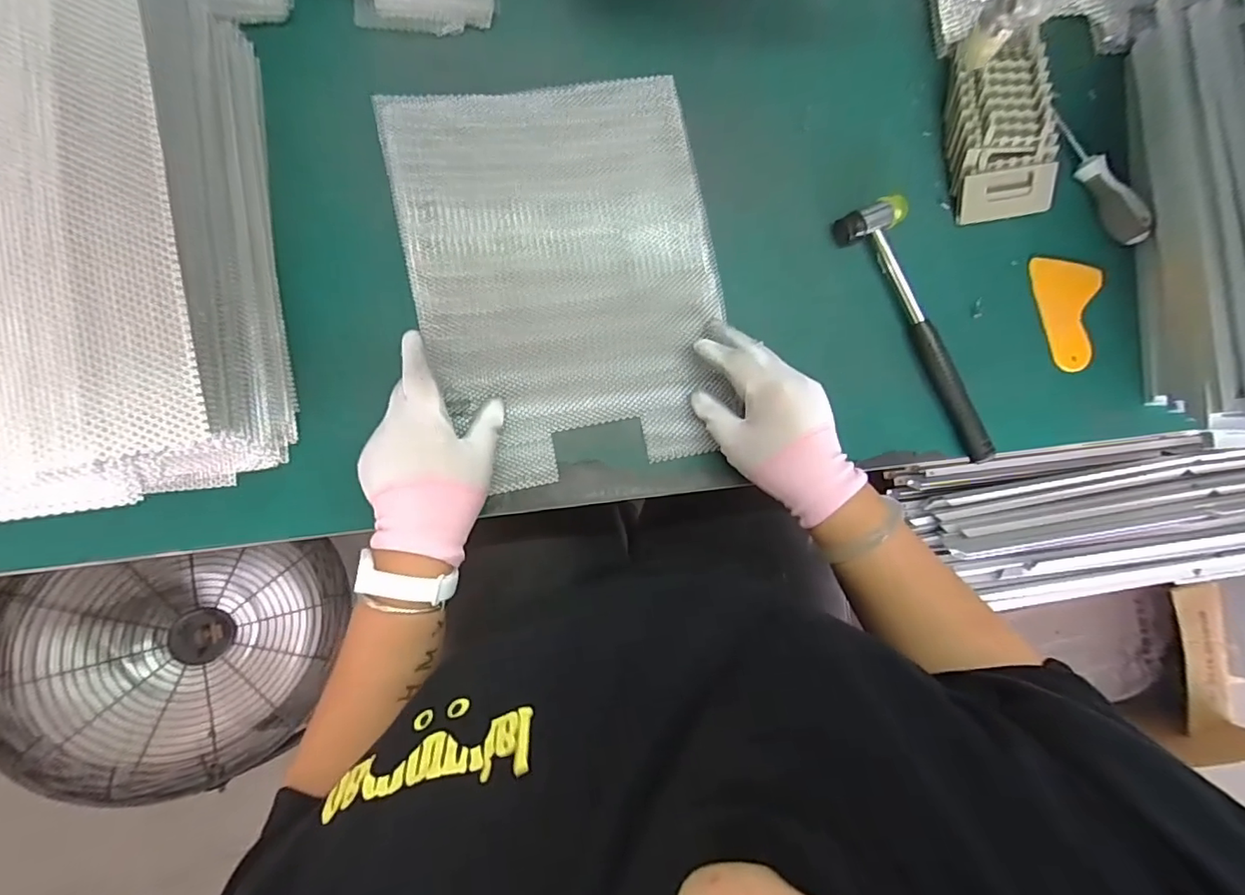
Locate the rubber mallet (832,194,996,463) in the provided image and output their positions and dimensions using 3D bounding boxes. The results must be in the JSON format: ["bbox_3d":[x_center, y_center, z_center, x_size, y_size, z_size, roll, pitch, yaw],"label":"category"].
[{"bbox_3d":[0.271,-0.105,0.487,0.057,0.027,0.242,-29,89,-7],"label":"rubber mallet"}]

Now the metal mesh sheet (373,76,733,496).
[{"bbox_3d":[-0.042,-0.140,0.449,0.241,0.042,0.316,-11,87,-6],"label":"metal mesh sheet"}]

